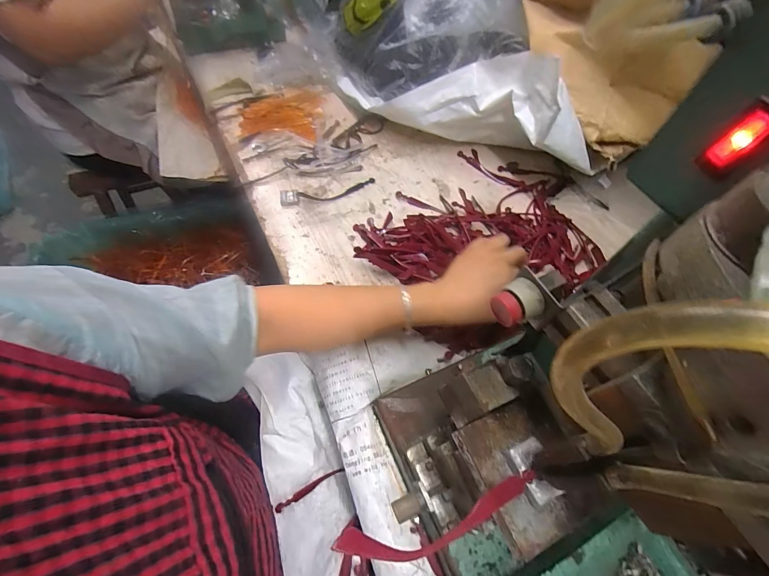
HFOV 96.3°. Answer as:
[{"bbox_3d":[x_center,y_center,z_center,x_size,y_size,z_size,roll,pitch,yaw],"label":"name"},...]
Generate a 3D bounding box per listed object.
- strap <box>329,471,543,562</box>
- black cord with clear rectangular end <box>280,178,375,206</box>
[{"bbox_3d":[0.036,0.128,0.191,0.129,0.009,0.022,-2,59,-26],"label":"strap"},{"bbox_3d":[-0.094,-0.164,0.589,0.164,0.012,0.034,-15,61,-10],"label":"black cord with clear rectangular end"}]

